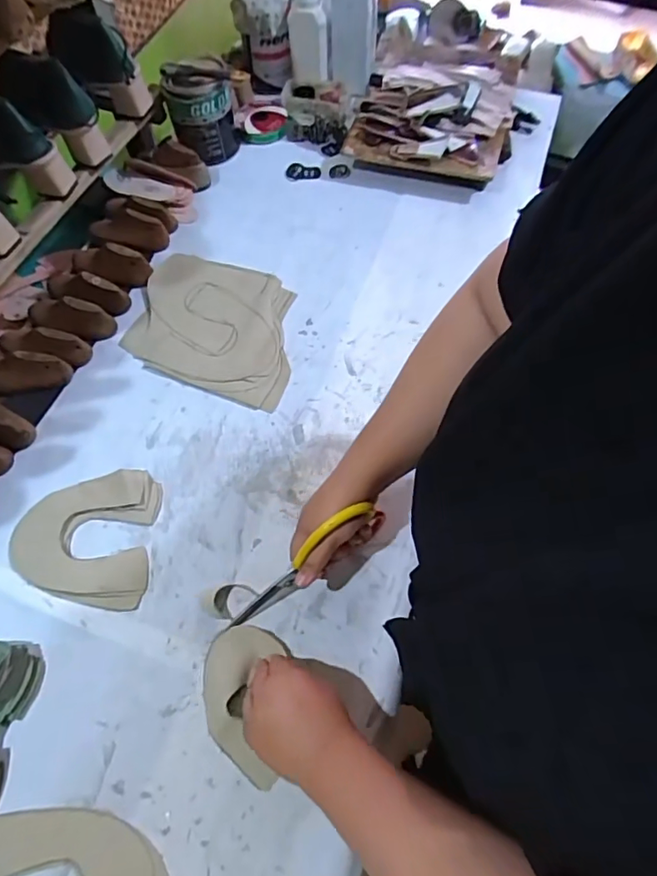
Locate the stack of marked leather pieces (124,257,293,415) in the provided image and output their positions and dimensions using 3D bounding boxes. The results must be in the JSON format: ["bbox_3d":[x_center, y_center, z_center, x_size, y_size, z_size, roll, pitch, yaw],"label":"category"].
[{"bbox_3d":[-0.165,-0.172,0.777,0.254,0.017,0.222,15,65,10],"label":"stack of marked leather pieces"}]

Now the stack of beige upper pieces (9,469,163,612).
[{"bbox_3d":[-0.301,0.120,0.642,0.171,0.008,0.166,0,63,2],"label":"stack of beige upper pieces"}]

